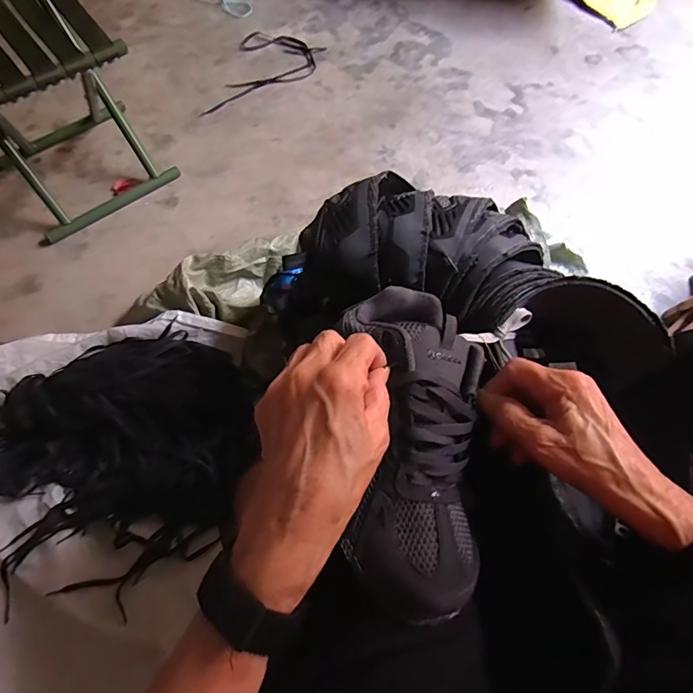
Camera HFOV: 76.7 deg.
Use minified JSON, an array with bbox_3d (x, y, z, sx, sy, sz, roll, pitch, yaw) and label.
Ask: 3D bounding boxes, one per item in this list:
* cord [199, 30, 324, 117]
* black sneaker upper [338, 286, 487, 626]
[{"bbox_3d":[-0.218,-0.688,1.121,0.217,0.011,0.343,20,70,5],"label":"cord"},{"bbox_3d":[0.045,0.059,0.316,0.109,0.055,0.238,4,69,-1],"label":"black sneaker upper"}]

